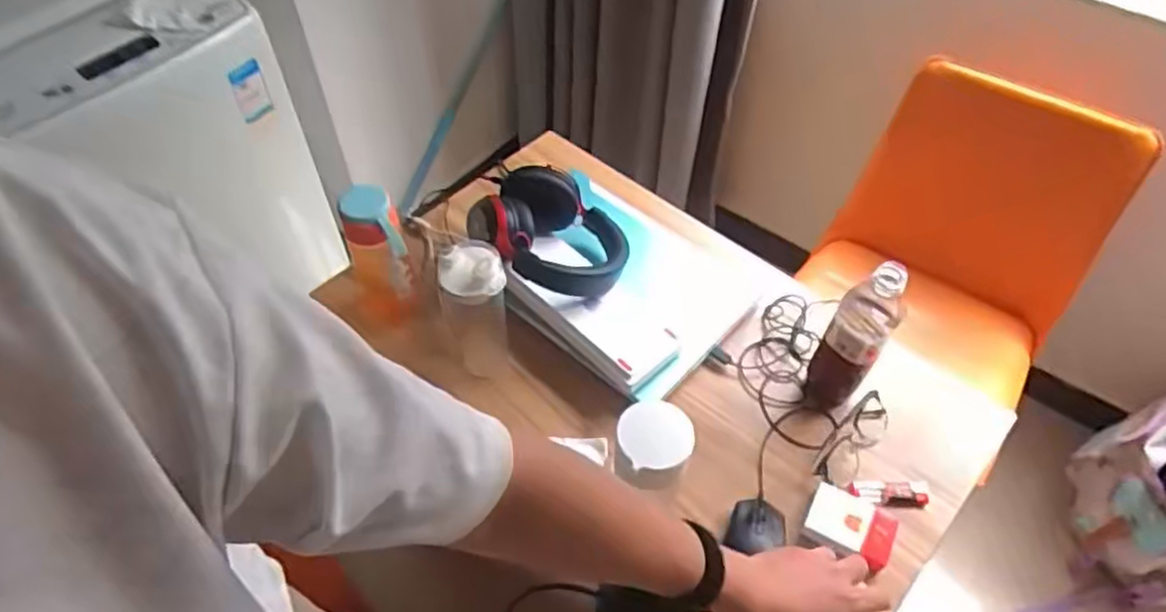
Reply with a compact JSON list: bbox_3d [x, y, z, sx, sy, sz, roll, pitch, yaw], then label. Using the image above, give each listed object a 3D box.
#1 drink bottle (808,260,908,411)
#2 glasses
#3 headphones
[{"bbox_3d":[0.308,0.039,0.822,0.063,0.218,0.057,27,56,19],"label":"drink bottle"},{"bbox_3d":[0.321,0.160,0.851,0.044,0.025,0.130,35,59,23],"label":"glasses"},{"bbox_3d":[-0.046,-0.093,0.937,0.205,0.074,0.184,2,52,0],"label":"headphones"}]

